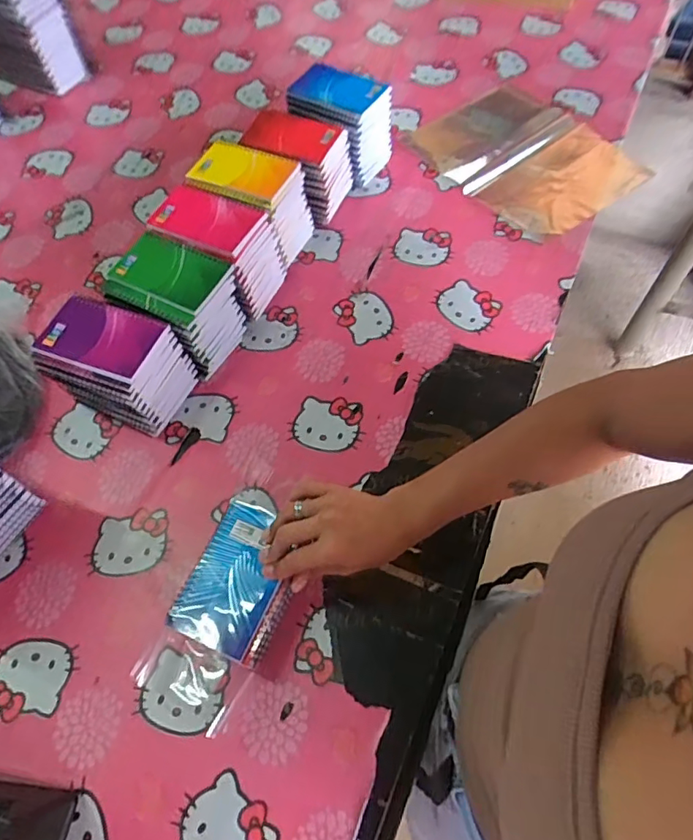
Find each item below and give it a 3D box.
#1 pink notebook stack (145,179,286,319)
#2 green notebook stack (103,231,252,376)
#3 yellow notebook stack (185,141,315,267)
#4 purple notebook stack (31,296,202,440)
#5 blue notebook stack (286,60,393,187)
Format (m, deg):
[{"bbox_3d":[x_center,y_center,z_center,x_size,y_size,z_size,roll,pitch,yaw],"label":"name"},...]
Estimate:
[{"bbox_3d":[-0.168,-0.221,0.723,0.140,0.117,0.099,20,65,14],"label":"pink notebook stack"},{"bbox_3d":[-0.208,-0.143,0.684,0.127,0.116,0.102,22,65,15],"label":"green notebook stack"},{"bbox_3d":[-0.128,-0.301,0.764,0.138,0.121,0.098,24,66,16],"label":"yellow notebook stack"},{"bbox_3d":[-0.264,-0.060,0.640,0.136,0.116,0.101,16,64,13],"label":"purple notebook stack"},{"bbox_3d":[-0.013,-0.446,0.834,0.137,0.126,0.102,28,67,18],"label":"blue notebook stack"}]

